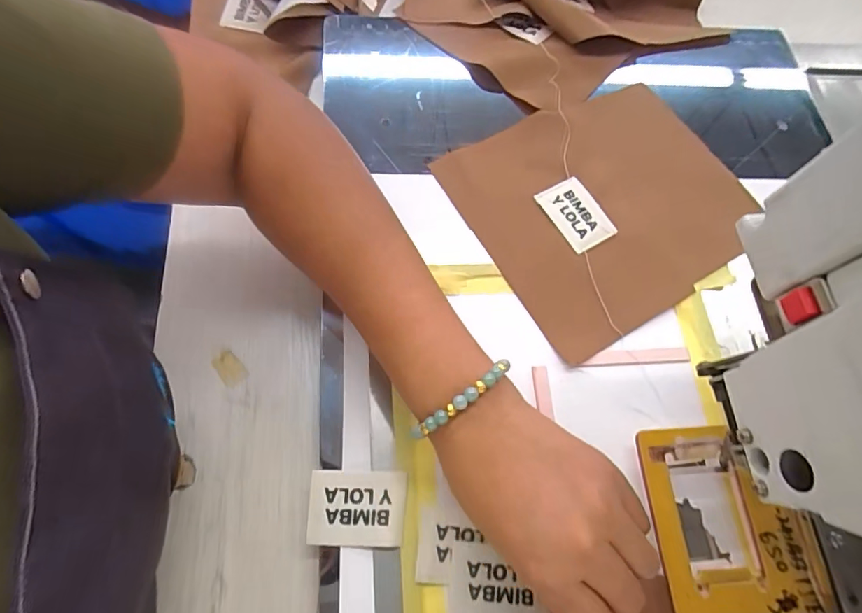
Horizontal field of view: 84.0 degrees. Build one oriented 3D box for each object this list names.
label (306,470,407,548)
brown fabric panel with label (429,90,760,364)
[{"bbox_3d":[-0.044,0.119,0.284,0.056,0.004,0.041,1,68,2],"label":"label"},{"bbox_3d":[0.135,-0.084,0.380,0.200,0.017,0.187,-30,70,-10],"label":"brown fabric panel with label"}]

